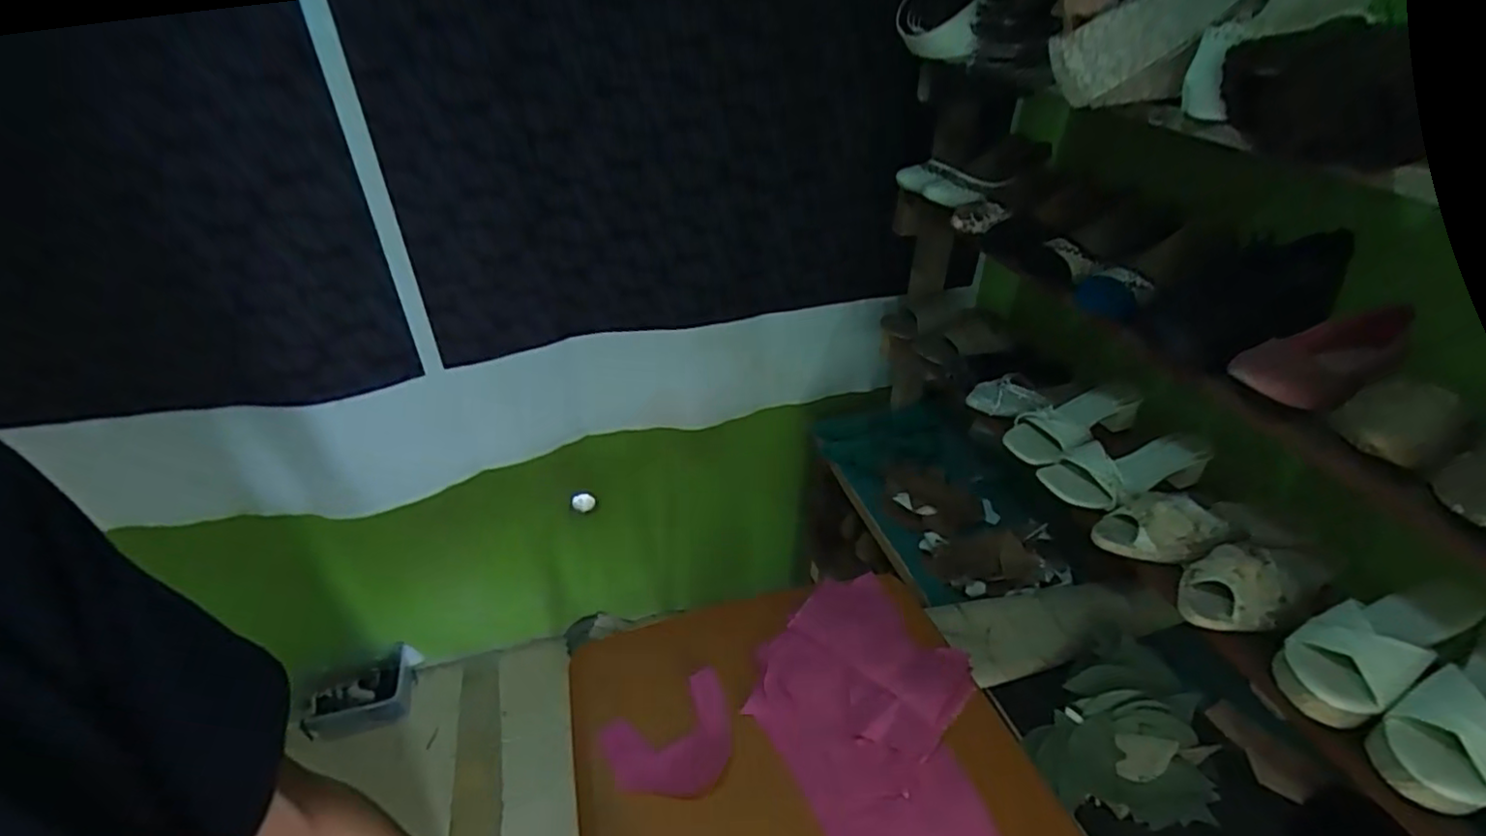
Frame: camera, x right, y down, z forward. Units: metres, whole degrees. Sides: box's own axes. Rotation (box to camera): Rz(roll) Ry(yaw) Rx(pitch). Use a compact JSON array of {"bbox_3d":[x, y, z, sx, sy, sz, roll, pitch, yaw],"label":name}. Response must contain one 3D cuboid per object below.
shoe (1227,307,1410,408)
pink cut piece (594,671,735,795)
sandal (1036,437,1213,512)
[{"bbox_3d":[0.582,-0.067,0.624,0.228,0.058,0.075,-16,39,-23],"label":"shoe"},{"bbox_3d":[-0.074,0.353,0.695,0.142,0.011,0.120,-19,34,-24],"label":"pink cut piece"},{"bbox_3d":[0.495,0.062,0.834,0.185,0.067,0.097,-14,39,-20],"label":"sandal"}]

